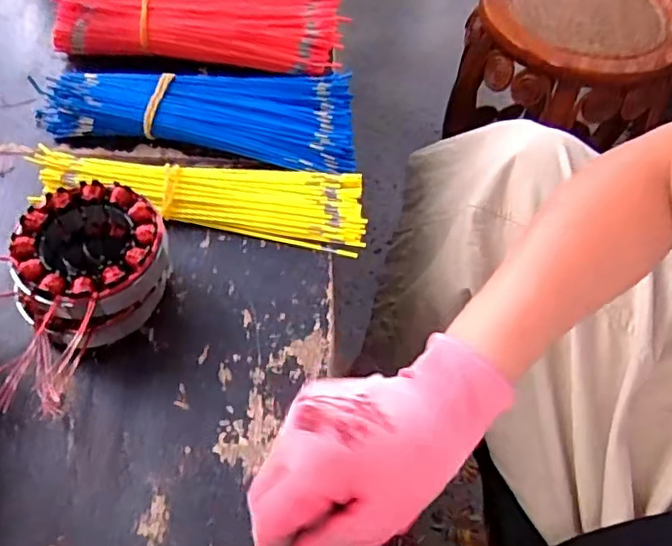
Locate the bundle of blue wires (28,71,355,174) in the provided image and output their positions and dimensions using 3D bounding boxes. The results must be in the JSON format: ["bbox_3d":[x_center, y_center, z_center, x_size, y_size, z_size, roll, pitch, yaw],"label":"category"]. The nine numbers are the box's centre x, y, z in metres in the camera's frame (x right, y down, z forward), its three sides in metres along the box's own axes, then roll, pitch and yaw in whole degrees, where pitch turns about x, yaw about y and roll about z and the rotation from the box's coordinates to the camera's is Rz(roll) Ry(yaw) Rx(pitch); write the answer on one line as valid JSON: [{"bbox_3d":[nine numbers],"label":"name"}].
[{"bbox_3d":[-0.108,-0.130,0.490,0.253,0.036,0.092,7,55,1],"label":"bundle of blue wires"}]

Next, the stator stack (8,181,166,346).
[{"bbox_3d":[-0.152,0.001,0.380,0.091,0.064,0.093,37,61,20],"label":"stator stack"}]

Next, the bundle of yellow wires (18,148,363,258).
[{"bbox_3d":[-0.098,-0.063,0.454,0.241,0.022,0.064,10,55,3],"label":"bundle of yellow wires"}]

